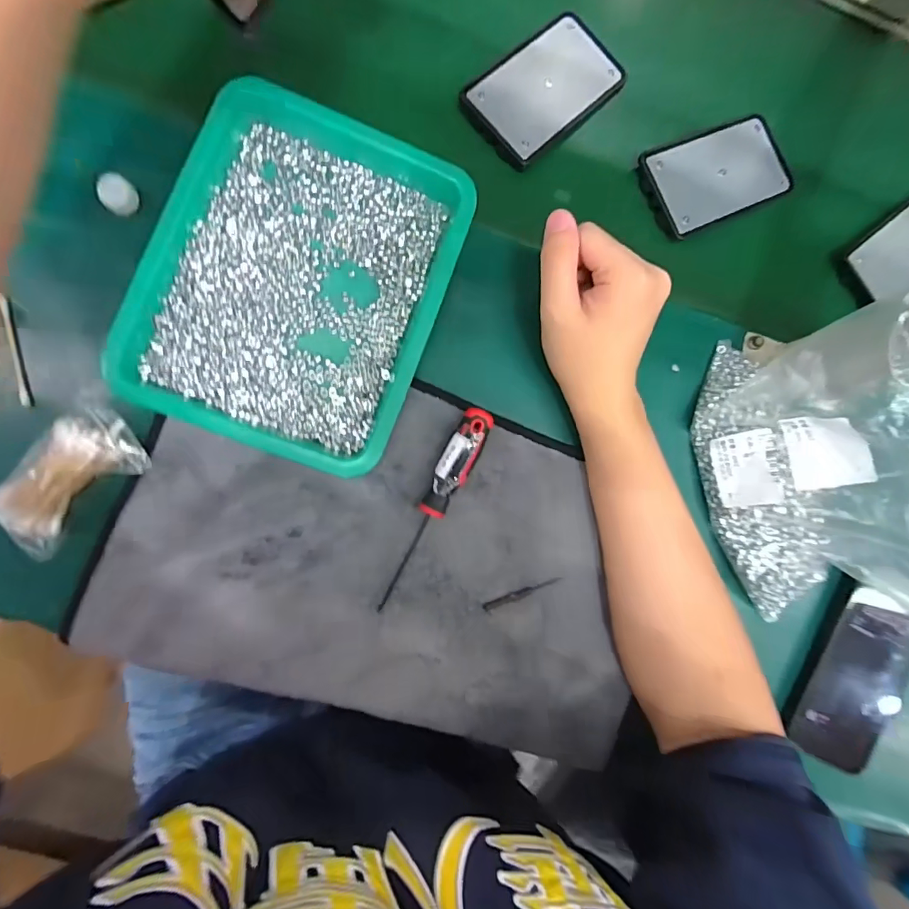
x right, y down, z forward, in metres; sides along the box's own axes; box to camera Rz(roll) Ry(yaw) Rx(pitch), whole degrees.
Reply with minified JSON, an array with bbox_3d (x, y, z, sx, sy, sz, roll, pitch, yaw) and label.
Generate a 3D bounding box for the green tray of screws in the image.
[{"bbox_3d":[-0.099,-0.114,0.317,0.176,0.023,0.223,21,85,-7],"label":"green tray of screws"}]

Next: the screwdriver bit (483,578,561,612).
[{"bbox_3d":[0.048,0.098,0.342,0.057,0.004,0.006,-19,91,-8],"label":"screwdriver bit"}]

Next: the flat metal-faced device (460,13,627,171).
[{"bbox_3d":[0.068,-0.277,0.361,0.125,0.006,0.072,-45,94,-7],"label":"flat metal-faced device"}]

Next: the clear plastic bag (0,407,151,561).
[{"bbox_3d":[-0.234,0.014,0.292,0.087,0.024,0.050,-44,94,-7],"label":"clear plastic bag"}]

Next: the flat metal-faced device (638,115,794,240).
[{"bbox_3d":[0.210,-0.222,0.380,0.125,0.011,0.068,-26,91,-8],"label":"flat metal-faced device"}]

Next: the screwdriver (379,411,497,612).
[{"bbox_3d":[-0.013,0.038,0.327,0.023,0.020,0.148,26,85,-6],"label":"screwdriver"}]

